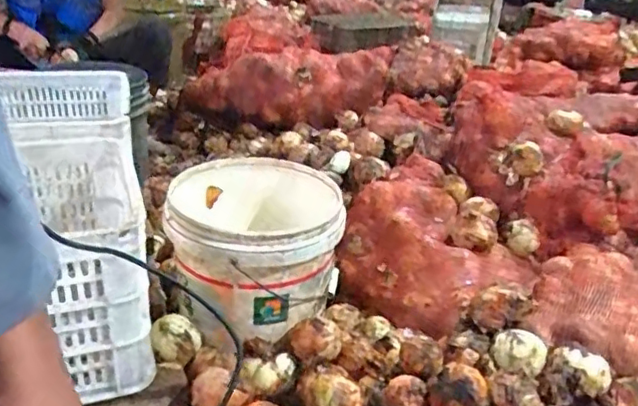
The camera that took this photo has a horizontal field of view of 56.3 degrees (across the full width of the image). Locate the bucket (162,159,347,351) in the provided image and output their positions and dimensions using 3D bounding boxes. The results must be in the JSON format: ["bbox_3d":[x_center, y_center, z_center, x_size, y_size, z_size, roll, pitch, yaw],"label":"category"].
[{"bbox_3d":[-0.122,0.080,1.103,0.300,0.243,0.307,4,26,-2],"label":"bucket"}]

